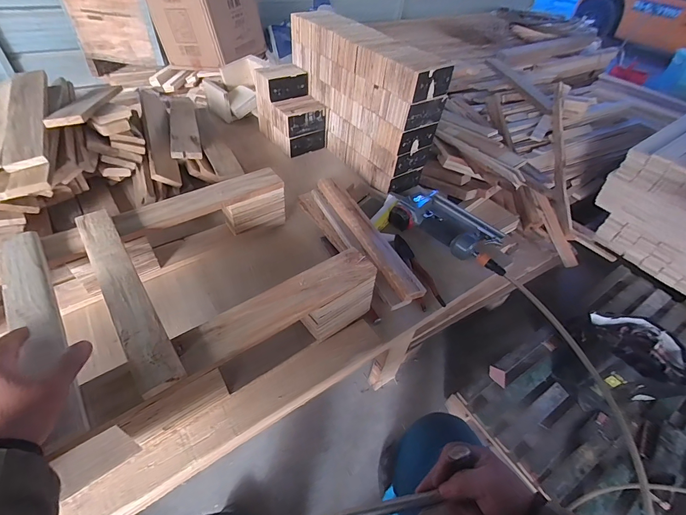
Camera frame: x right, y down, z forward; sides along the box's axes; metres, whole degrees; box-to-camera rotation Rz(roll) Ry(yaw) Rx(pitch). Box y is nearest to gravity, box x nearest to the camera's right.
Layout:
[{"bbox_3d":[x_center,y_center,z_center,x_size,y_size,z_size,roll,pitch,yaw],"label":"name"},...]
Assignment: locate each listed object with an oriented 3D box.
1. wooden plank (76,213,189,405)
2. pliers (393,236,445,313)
[{"bbox_3d":[-0.310,0.037,0.478,0.048,0.013,0.354,-27,56,-28],"label":"wooden plank"},{"bbox_3d":[0.150,0.025,0.707,0.050,0.018,0.182,-7,49,-13],"label":"pliers"}]

